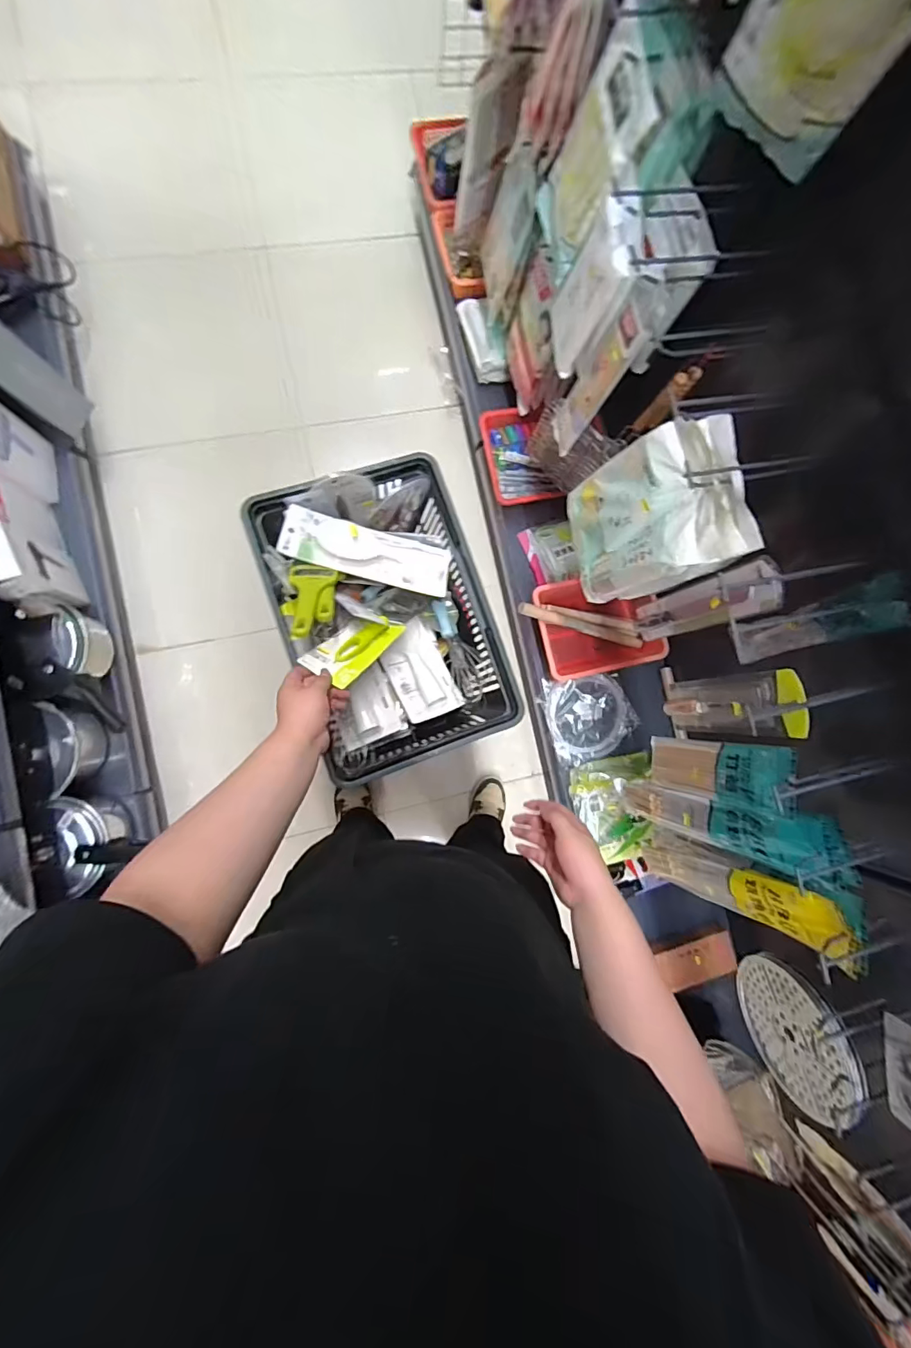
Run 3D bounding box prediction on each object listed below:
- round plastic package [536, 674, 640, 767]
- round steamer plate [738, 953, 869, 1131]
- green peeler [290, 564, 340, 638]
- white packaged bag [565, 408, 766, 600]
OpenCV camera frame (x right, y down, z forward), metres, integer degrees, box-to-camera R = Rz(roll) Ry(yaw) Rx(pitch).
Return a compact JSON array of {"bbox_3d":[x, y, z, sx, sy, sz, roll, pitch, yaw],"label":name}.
[{"bbox_3d":[0.382,0.115,1.376,0.255,0.022,0.237,-19,87,-8],"label":"round plastic package"},{"bbox_3d":[0.545,0.583,0.772,0.028,0.212,0.220,-9,86,-8],"label":"round steamer plate"},{"bbox_3d":[-0.206,-0.103,0.681,0.065,0.028,0.165,-2,43,-7],"label":"green peeler"},{"bbox_3d":[0.337,-0.271,0.846,0.130,0.310,0.235,-12,86,-8],"label":"white packaged bag"}]

